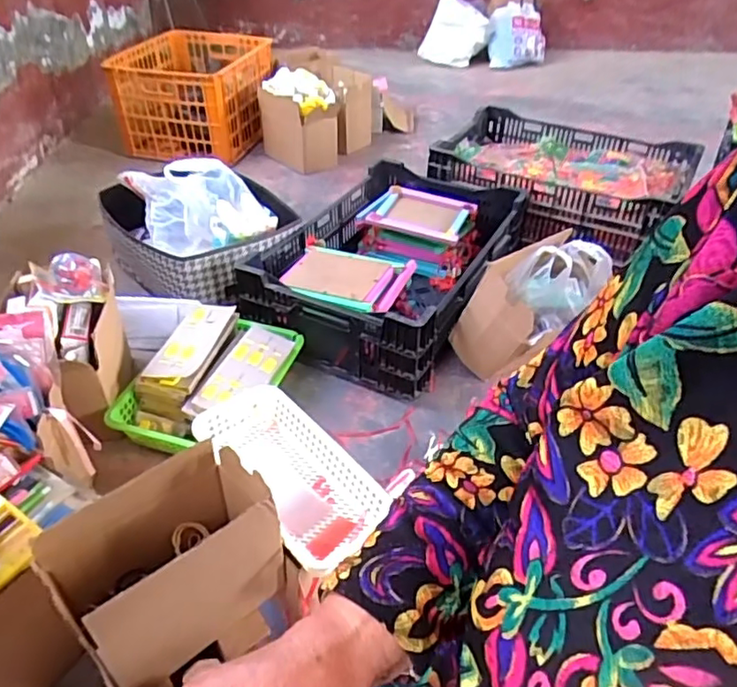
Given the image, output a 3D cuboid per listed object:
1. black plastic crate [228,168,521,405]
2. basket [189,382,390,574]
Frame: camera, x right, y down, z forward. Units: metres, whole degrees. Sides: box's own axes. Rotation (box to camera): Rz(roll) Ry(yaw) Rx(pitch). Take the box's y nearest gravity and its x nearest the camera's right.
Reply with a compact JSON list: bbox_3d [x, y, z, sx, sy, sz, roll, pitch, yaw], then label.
[{"bbox_3d":[0.051,-0.182,1.333,0.422,0.188,0.615,20,43,21],"label":"black plastic crate"},{"bbox_3d":[-0.104,0.159,0.748,0.126,0.056,0.279,-28,48,-31],"label":"basket"}]

